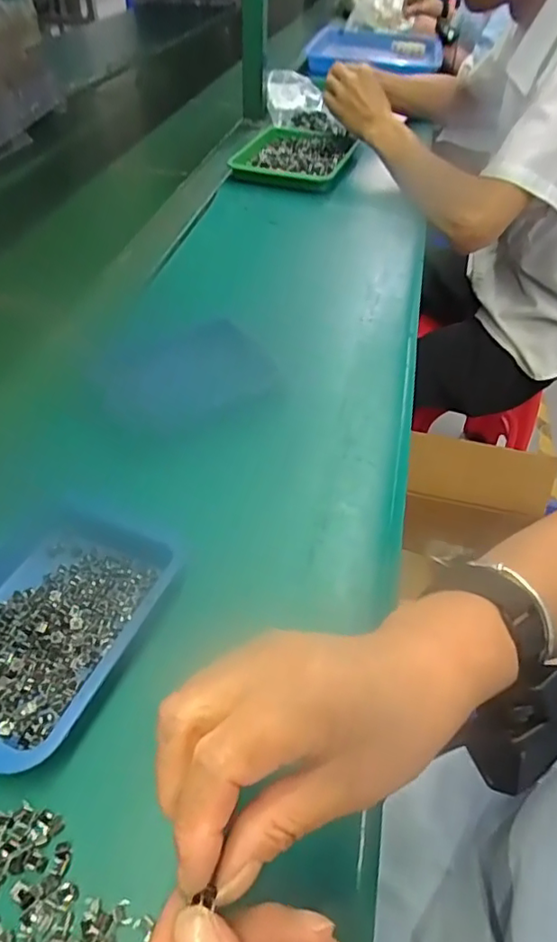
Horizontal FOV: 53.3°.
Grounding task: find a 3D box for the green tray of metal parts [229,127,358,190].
[{"bbox_3d":[0.035,-0.523,0.913,0.168,0.026,0.248,12,48,8],"label":"green tray of metal parts"}]

